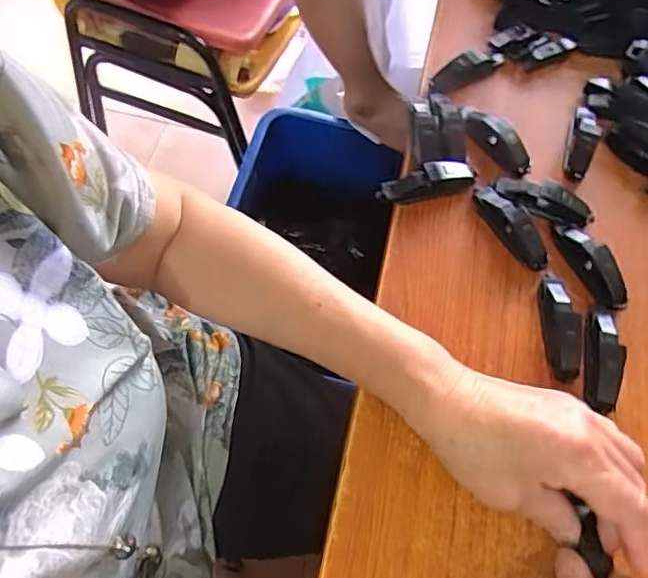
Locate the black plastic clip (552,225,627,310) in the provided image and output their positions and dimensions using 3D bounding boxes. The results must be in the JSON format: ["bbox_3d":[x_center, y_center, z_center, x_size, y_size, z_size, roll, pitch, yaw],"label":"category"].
[{"bbox_3d":[0.199,-0.019,0.421,0.019,0.026,0.075,-17,66,-12],"label":"black plastic clip"}]

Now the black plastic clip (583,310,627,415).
[{"bbox_3d":[0.190,0.047,0.387,0.019,0.023,0.072,13,64,3],"label":"black plastic clip"}]

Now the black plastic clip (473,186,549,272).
[{"bbox_3d":[0.140,-0.048,0.428,0.019,0.021,0.077,-26,68,-15],"label":"black plastic clip"}]

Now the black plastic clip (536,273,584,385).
[{"bbox_3d":[0.164,0.023,0.393,0.019,0.023,0.078,5,64,-1],"label":"black plastic clip"}]

